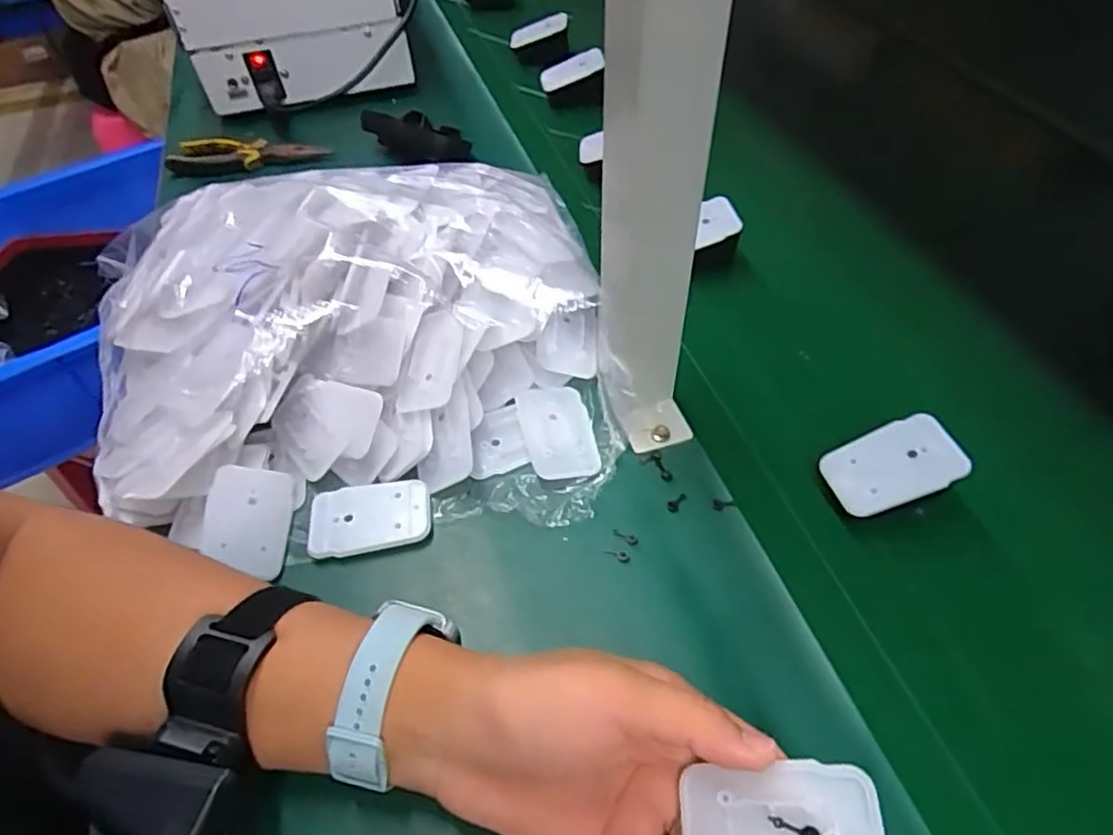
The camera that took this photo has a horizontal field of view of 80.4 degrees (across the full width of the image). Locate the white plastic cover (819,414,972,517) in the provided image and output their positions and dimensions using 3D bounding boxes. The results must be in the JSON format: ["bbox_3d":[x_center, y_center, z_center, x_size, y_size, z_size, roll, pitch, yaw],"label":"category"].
[{"bbox_3d":[0.187,0.026,0.368,0.068,0.006,0.043,-25,60,9],"label":"white plastic cover"}]

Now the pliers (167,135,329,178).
[{"bbox_3d":[-0.308,-0.260,0.652,0.152,0.020,0.040,-3,51,2],"label":"pliers"}]

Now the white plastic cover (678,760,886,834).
[{"bbox_3d":[0.077,0.144,0.227,0.067,0.004,0.044,-13,65,28],"label":"white plastic cover"}]

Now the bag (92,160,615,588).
[{"bbox_3d":[-0.141,-0.060,0.433,0.345,0.091,0.299,-4,51,1],"label":"bag"}]

